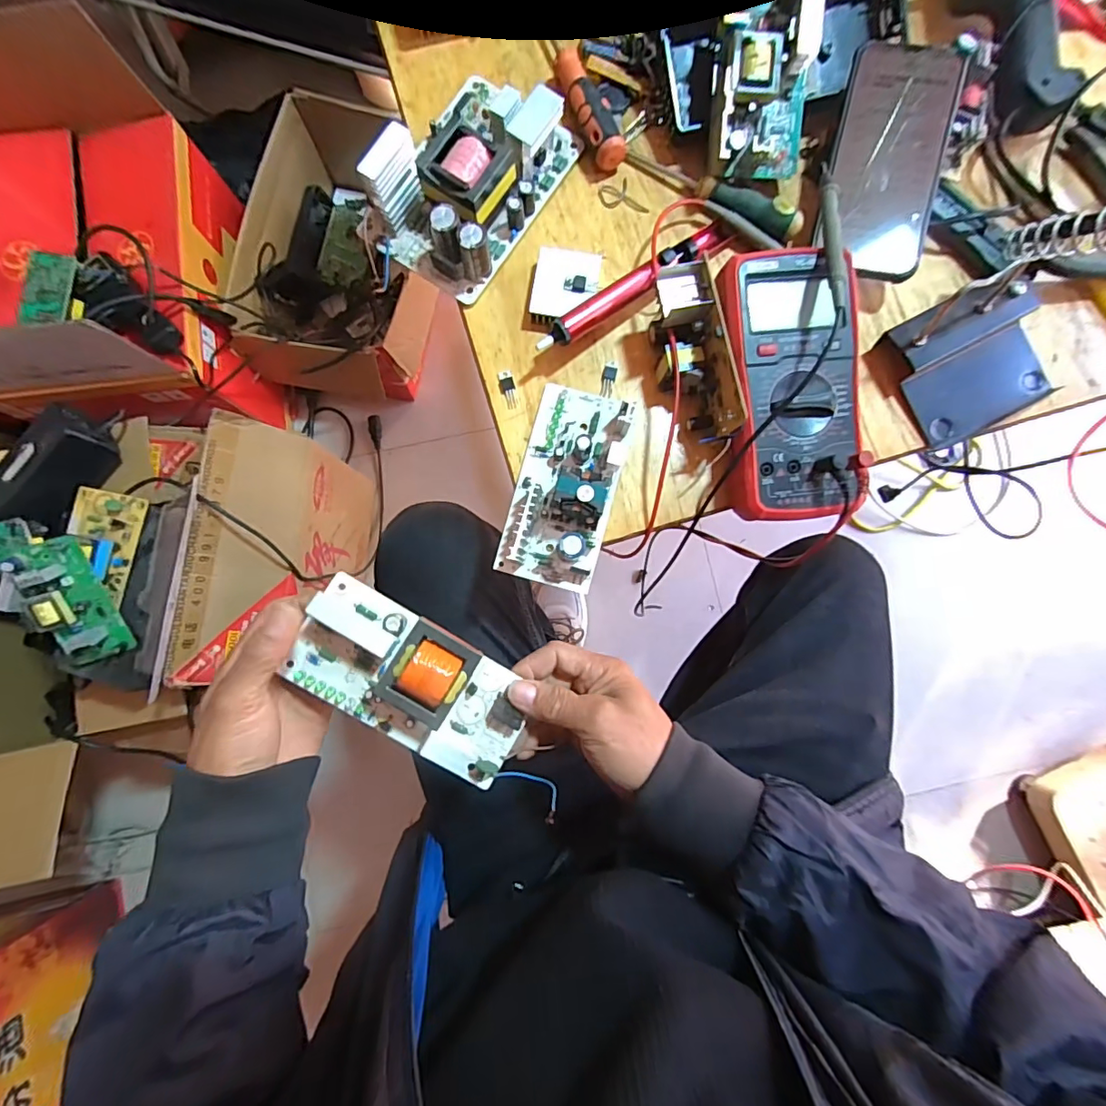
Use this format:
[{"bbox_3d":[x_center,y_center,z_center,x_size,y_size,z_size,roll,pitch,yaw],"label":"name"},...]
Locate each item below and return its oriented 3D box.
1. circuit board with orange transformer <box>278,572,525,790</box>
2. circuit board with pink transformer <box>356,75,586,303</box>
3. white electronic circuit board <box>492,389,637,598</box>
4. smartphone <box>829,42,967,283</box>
[{"bbox_3d":[-0.093,0.086,0.344,0.157,0.047,0.080,31,85,2],"label":"circuit board with orange transformer"},{"bbox_3d":[-0.063,-0.288,0.387,0.107,0.053,0.159,32,85,3],"label":"circuit board with pink transformer"},{"bbox_3d":[0.010,-0.051,0.370,0.070,0.044,0.146,15,84,1],"label":"white electronic circuit board"},{"bbox_3d":[0.244,-0.291,0.381,0.076,0.012,0.165,14,92,8],"label":"smartphone"}]

